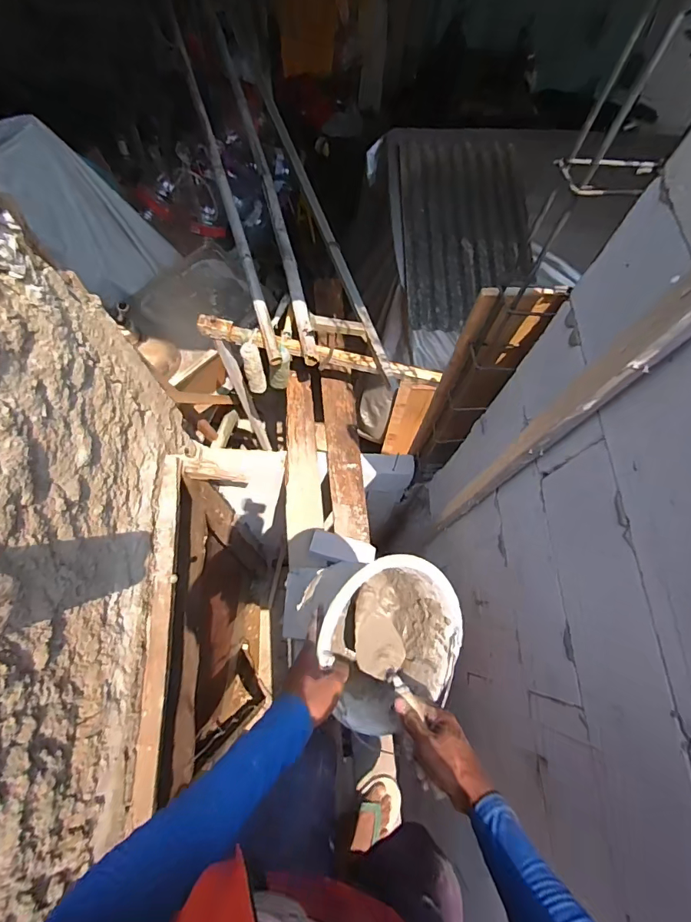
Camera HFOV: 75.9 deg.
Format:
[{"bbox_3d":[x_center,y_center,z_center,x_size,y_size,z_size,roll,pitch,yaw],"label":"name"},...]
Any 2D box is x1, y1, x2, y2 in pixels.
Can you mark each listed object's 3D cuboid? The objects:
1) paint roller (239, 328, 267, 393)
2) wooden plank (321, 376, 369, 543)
[{"bbox_3d":[-0.317,-0.330,1.545,0.073,0.267,0.077,-10,70,-6],"label":"paint roller"},{"bbox_3d":[-0.005,-0.032,1.564,0.122,0.046,0.619,-4,70,-3],"label":"wooden plank"}]

